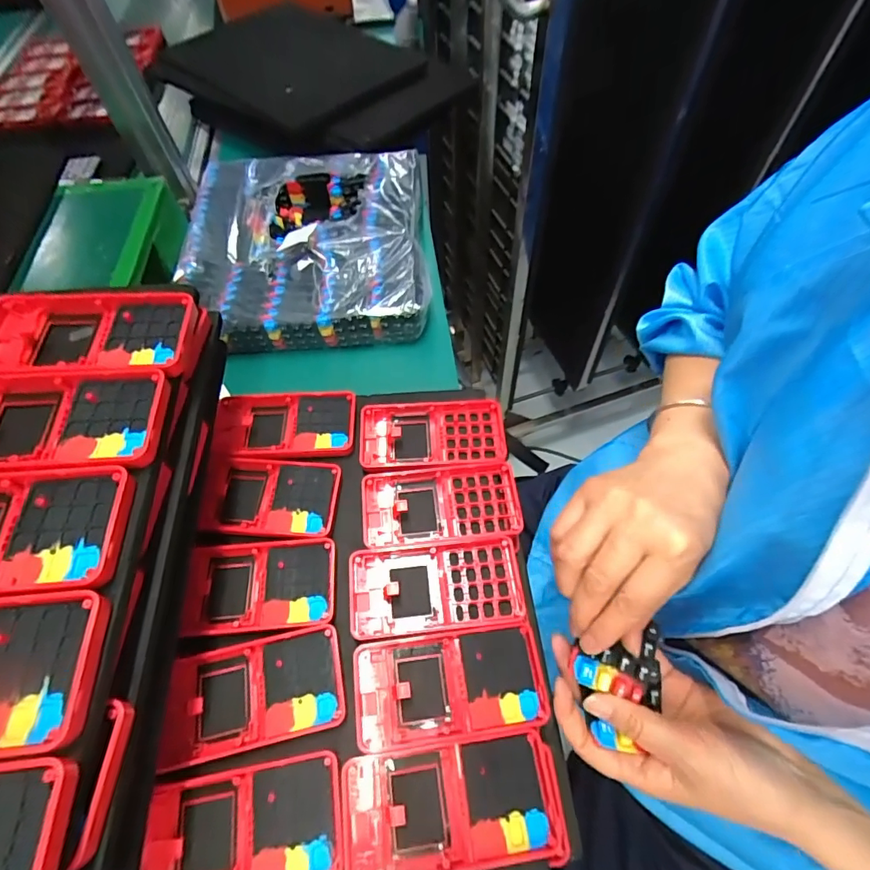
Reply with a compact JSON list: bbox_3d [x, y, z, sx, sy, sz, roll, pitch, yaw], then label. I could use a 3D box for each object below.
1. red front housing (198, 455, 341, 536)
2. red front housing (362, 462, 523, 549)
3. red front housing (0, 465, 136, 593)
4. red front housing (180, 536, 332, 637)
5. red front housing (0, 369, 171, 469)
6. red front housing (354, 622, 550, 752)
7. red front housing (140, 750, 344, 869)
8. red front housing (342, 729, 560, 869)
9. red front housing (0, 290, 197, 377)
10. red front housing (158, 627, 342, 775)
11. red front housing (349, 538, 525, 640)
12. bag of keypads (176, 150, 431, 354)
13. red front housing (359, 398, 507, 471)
[{"bbox_3d":[-0.132,0.049,0.375,0.108,0.008,0.063,2,60,4],"label":"red front housing"},{"bbox_3d":[0.005,0.056,0.374,0.123,0.017,0.063,-4,60,0],"label":"red front housing"},{"bbox_3d":[-0.221,0.049,0.232,0.127,0.016,0.062,-5,60,0],"label":"red front housing"},{"bbox_3d":[-0.127,0.109,0.342,0.106,0.009,0.062,-5,60,-1],"label":"red front housing"},{"bbox_3d":[-0.222,-0.007,0.265,0.128,0.017,0.063,-5,60,0],"label":"red front housing"},{"bbox_3d":[0.009,0.163,0.308,0.122,0.015,0.061,-7,60,-2],"label":"red front housing"},{"bbox_3d":[-0.112,0.230,0.271,0.115,0.011,0.062,-9,60,-3],"label":"red front housing"},{"bbox_3d":[0.008,0.217,0.276,0.120,0.015,0.062,-7,60,-2],"label":"red front housing"},{"bbox_3d":[-0.223,-0.063,0.298,0.129,0.021,0.065,-3,60,1],"label":"red front housing"},{"bbox_3d":[-0.121,0.169,0.307,0.118,0.010,0.061,-12,60,-5],"label":"red front housing"},{"bbox_3d":[0.000,0.111,0.342,0.123,0.016,0.061,-5,60,-1],"label":"red front housing"},{"bbox_3d":[-0.150,-0.233,0.550,0.272,0.046,0.301,-5,60,0],"label":"bag of keypads"},{"bbox_3d":[-0.003,0.001,0.403,0.123,0.019,0.063,-4,60,0],"label":"red front housing"}]

